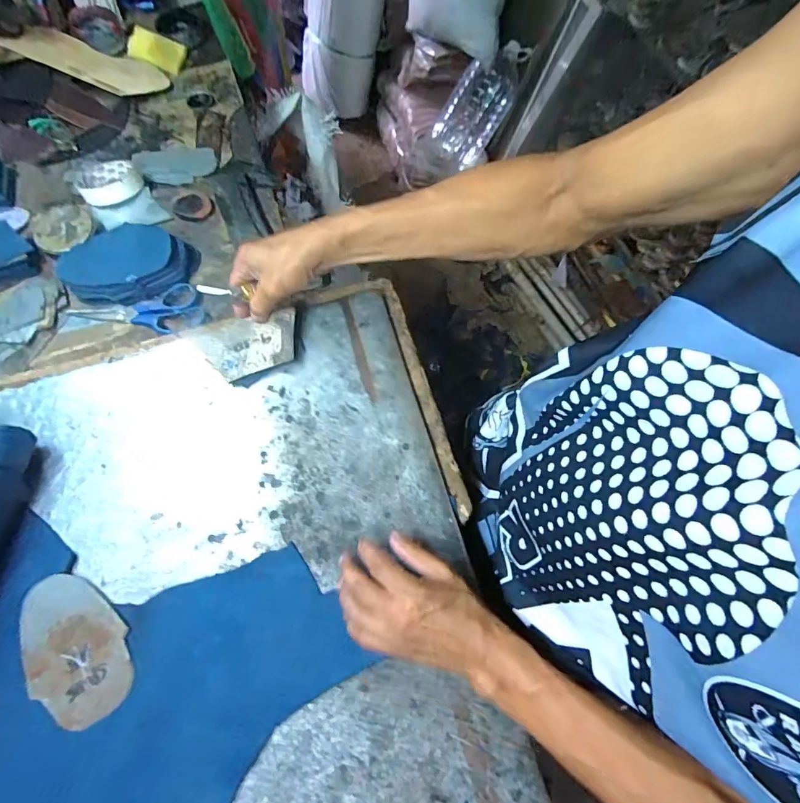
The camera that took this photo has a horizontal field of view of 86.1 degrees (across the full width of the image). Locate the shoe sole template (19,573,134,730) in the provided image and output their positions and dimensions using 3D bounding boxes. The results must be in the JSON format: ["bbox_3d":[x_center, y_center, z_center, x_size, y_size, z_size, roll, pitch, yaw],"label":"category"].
[{"bbox_3d":[-0.309,0.232,0.406,0.084,0.013,0.134,-27,73,-12],"label":"shoe sole template"}]

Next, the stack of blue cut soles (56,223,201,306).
[{"bbox_3d":[-0.356,-0.181,0.566,0.154,0.035,0.104,-5,69,-5],"label":"stack of blue cut soles"}]

